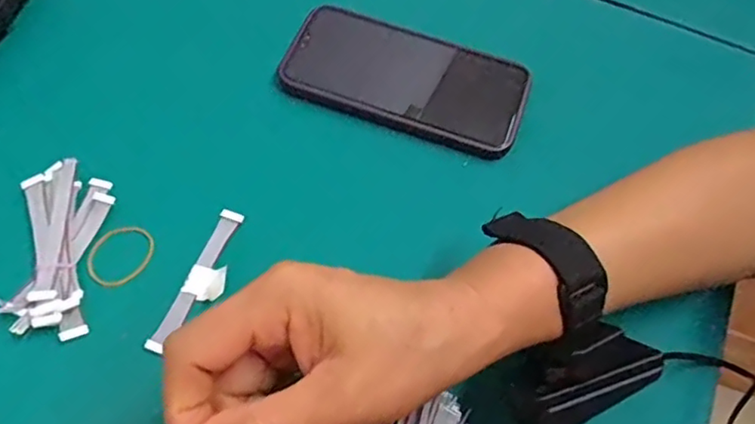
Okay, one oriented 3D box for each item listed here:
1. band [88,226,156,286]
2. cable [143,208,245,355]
[{"bbox_3d":[-0.147,0.025,0.339,0.032,0.005,0.038,42,70,6],"label":"band"},{"bbox_3d":[-0.096,0.039,0.333,0.024,0.010,0.088,20,63,7],"label":"cable"}]

